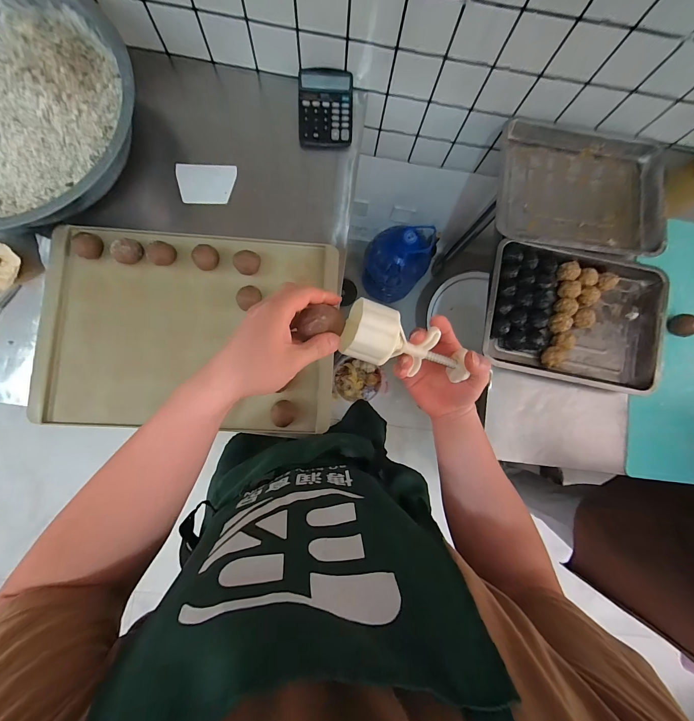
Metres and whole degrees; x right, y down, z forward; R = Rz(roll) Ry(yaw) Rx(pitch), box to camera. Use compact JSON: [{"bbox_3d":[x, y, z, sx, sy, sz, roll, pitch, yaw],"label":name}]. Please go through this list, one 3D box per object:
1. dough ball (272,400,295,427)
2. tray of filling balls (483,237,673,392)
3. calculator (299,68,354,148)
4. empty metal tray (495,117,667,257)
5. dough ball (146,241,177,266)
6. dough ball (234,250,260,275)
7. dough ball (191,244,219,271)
[{"bbox_3d":[-0.123,0.103,0.618,0.042,0.029,0.050,-7,85,-5],"label":"dough ball"},{"bbox_3d":[0.476,-0.094,0.673,0.355,0.051,0.273,10,84,-3],"label":"tray of filling balls"},{"bbox_3d":[-0.047,-0.548,0.695,0.119,0.045,0.156,0,84,-4],"label":"calculator"},{"bbox_3d":[0.506,-0.378,0.706,0.355,0.055,0.287,8,84,-3],"label":"empty metal tray"},{"bbox_3d":[-0.362,-0.208,0.627,0.045,0.039,0.048,0,84,-4],"label":"dough ball"},{"bbox_3d":[-0.201,-0.198,0.644,0.053,0.039,0.046,-29,87,-6],"label":"dough ball"},{"bbox_3d":[-0.282,-0.206,0.636,0.047,0.036,0.040,-44,89,-7],"label":"dough ball"}]

